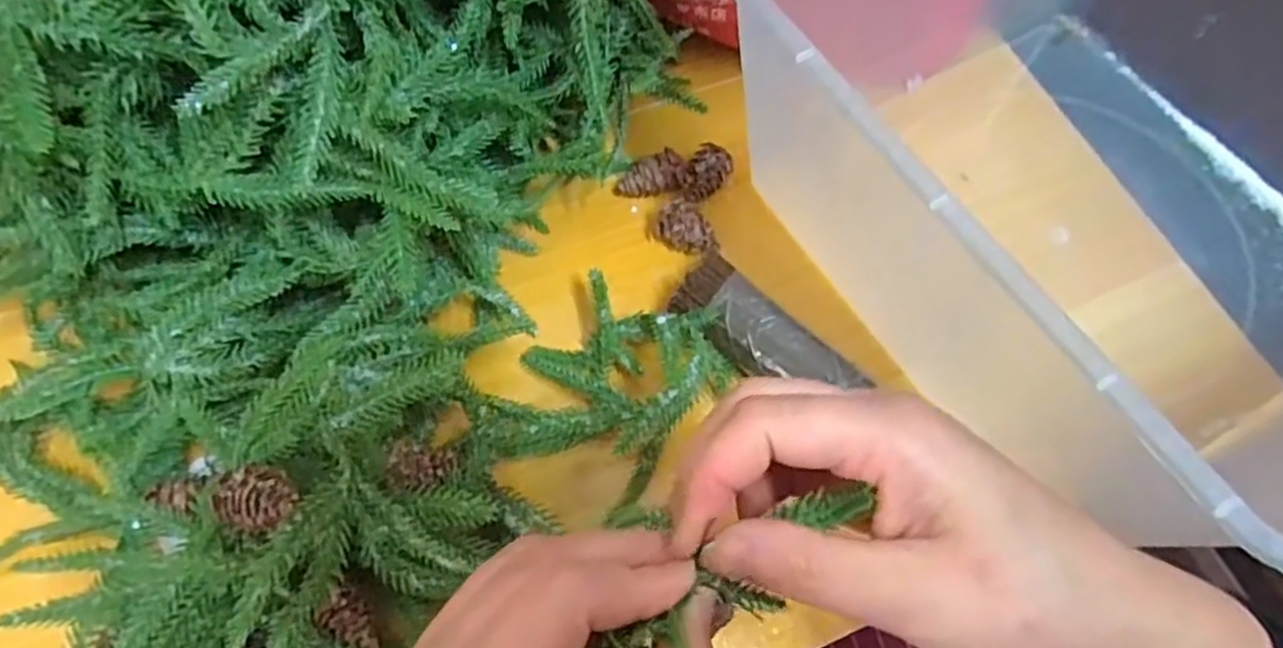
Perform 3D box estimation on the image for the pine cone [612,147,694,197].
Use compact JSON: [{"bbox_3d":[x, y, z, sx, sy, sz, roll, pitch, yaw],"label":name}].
[{"bbox_3d":[0.006,-0.079,0.423,0.040,0.022,0.018,-5,65,-2],"label":"pine cone"}]

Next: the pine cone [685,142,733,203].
[{"bbox_3d":[0.035,-0.081,0.425,0.020,0.018,0.034,28,68,13],"label":"pine cone"}]

